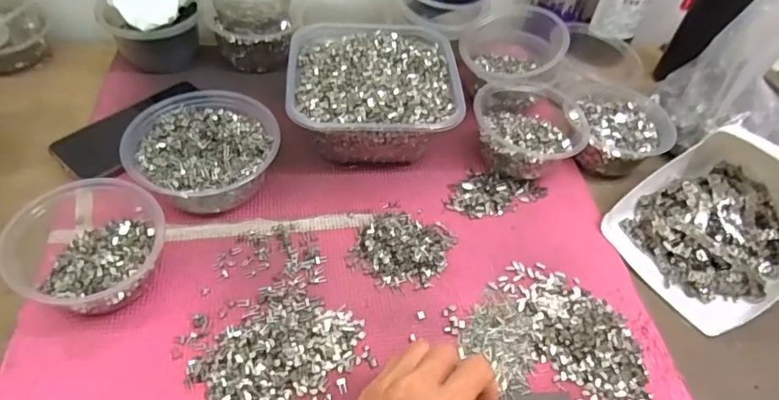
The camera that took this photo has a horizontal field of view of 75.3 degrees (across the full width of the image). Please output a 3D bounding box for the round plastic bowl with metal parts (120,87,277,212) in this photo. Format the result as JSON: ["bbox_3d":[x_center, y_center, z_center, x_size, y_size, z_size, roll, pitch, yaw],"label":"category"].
[{"bbox_3d":[-0.178,-0.043,0.490,0.129,0.059,0.132,3,51,-3],"label":"round plastic bowl with metal parts"}]

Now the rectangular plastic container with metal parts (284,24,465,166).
[{"bbox_3d":[-0.019,-0.114,0.547,0.169,0.080,0.170,0,51,-6],"label":"rectangular plastic container with metal parts"}]

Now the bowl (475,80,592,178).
[{"bbox_3d":[0.146,-0.079,0.546,0.117,0.063,0.125,3,51,-3],"label":"bowl"}]

